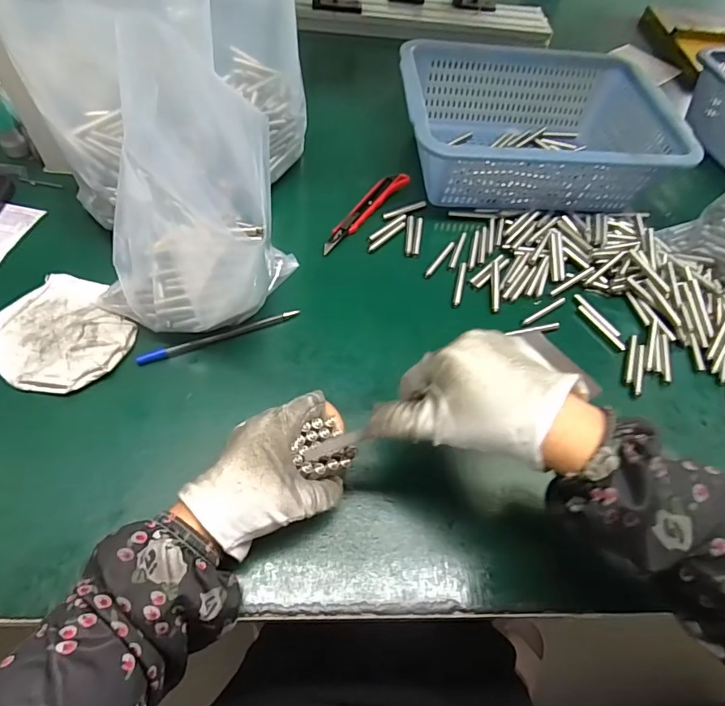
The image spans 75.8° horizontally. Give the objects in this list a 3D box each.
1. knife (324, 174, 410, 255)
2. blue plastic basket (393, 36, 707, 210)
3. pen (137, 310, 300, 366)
[{"bbox_3d":[0.000,-0.159,0.514,0.025,0.009,0.149,34,59,16],"label":"knife"},{"bbox_3d":[0.195,-0.271,0.561,0.301,0.088,0.238,1,56,-5],"label":"blue plastic basket"},{"bbox_3d":[-0.123,-0.016,0.409,0.140,0.008,0.008,-20,60,-19],"label":"pen"}]

